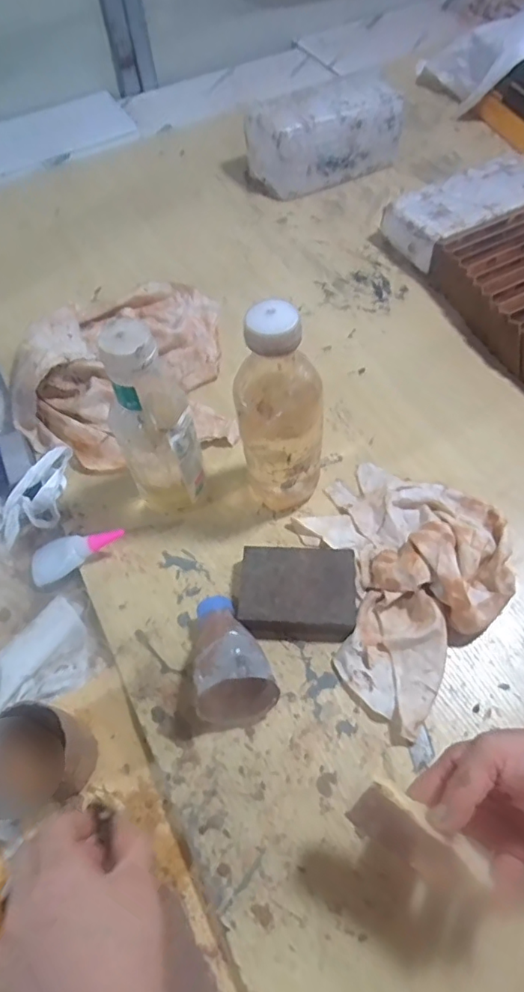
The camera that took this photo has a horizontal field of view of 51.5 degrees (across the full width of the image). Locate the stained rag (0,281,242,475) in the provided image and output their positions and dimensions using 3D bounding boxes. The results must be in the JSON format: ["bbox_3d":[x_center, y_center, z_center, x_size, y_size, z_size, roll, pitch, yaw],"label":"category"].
[{"bbox_3d":[-0.161,-0.152,0.616,0.247,0.063,0.258,-13,58,-5],"label":"stained rag"}]

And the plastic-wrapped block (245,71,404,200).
[{"bbox_3d":[0.093,-0.532,0.804,0.226,0.106,0.101,-23,60,-11],"label":"plastic-wrapped block"}]

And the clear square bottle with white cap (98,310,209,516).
[{"bbox_3d":[-0.085,-0.050,0.462,0.072,0.207,0.052,-8,58,-1],"label":"clear square bottle with white cap"}]

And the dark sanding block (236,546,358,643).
[{"bbox_3d":[0.031,0.084,0.471,0.097,0.031,0.077,1,58,4],"label":"dark sanding block"}]

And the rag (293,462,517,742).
[{"bbox_3d":[0.116,0.056,0.474,0.185,0.050,0.216,36,67,23],"label":"rag"}]

